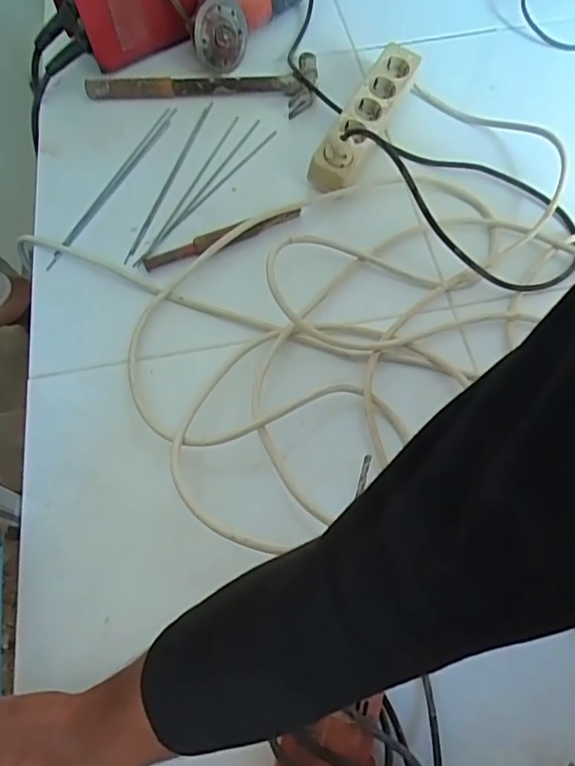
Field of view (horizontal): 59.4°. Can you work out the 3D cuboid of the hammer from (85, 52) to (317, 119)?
[{"bbox_3d":[-0.131,-0.456,0.752,0.342,0.026,0.114,6,66,4],"label":"hammer"}]

